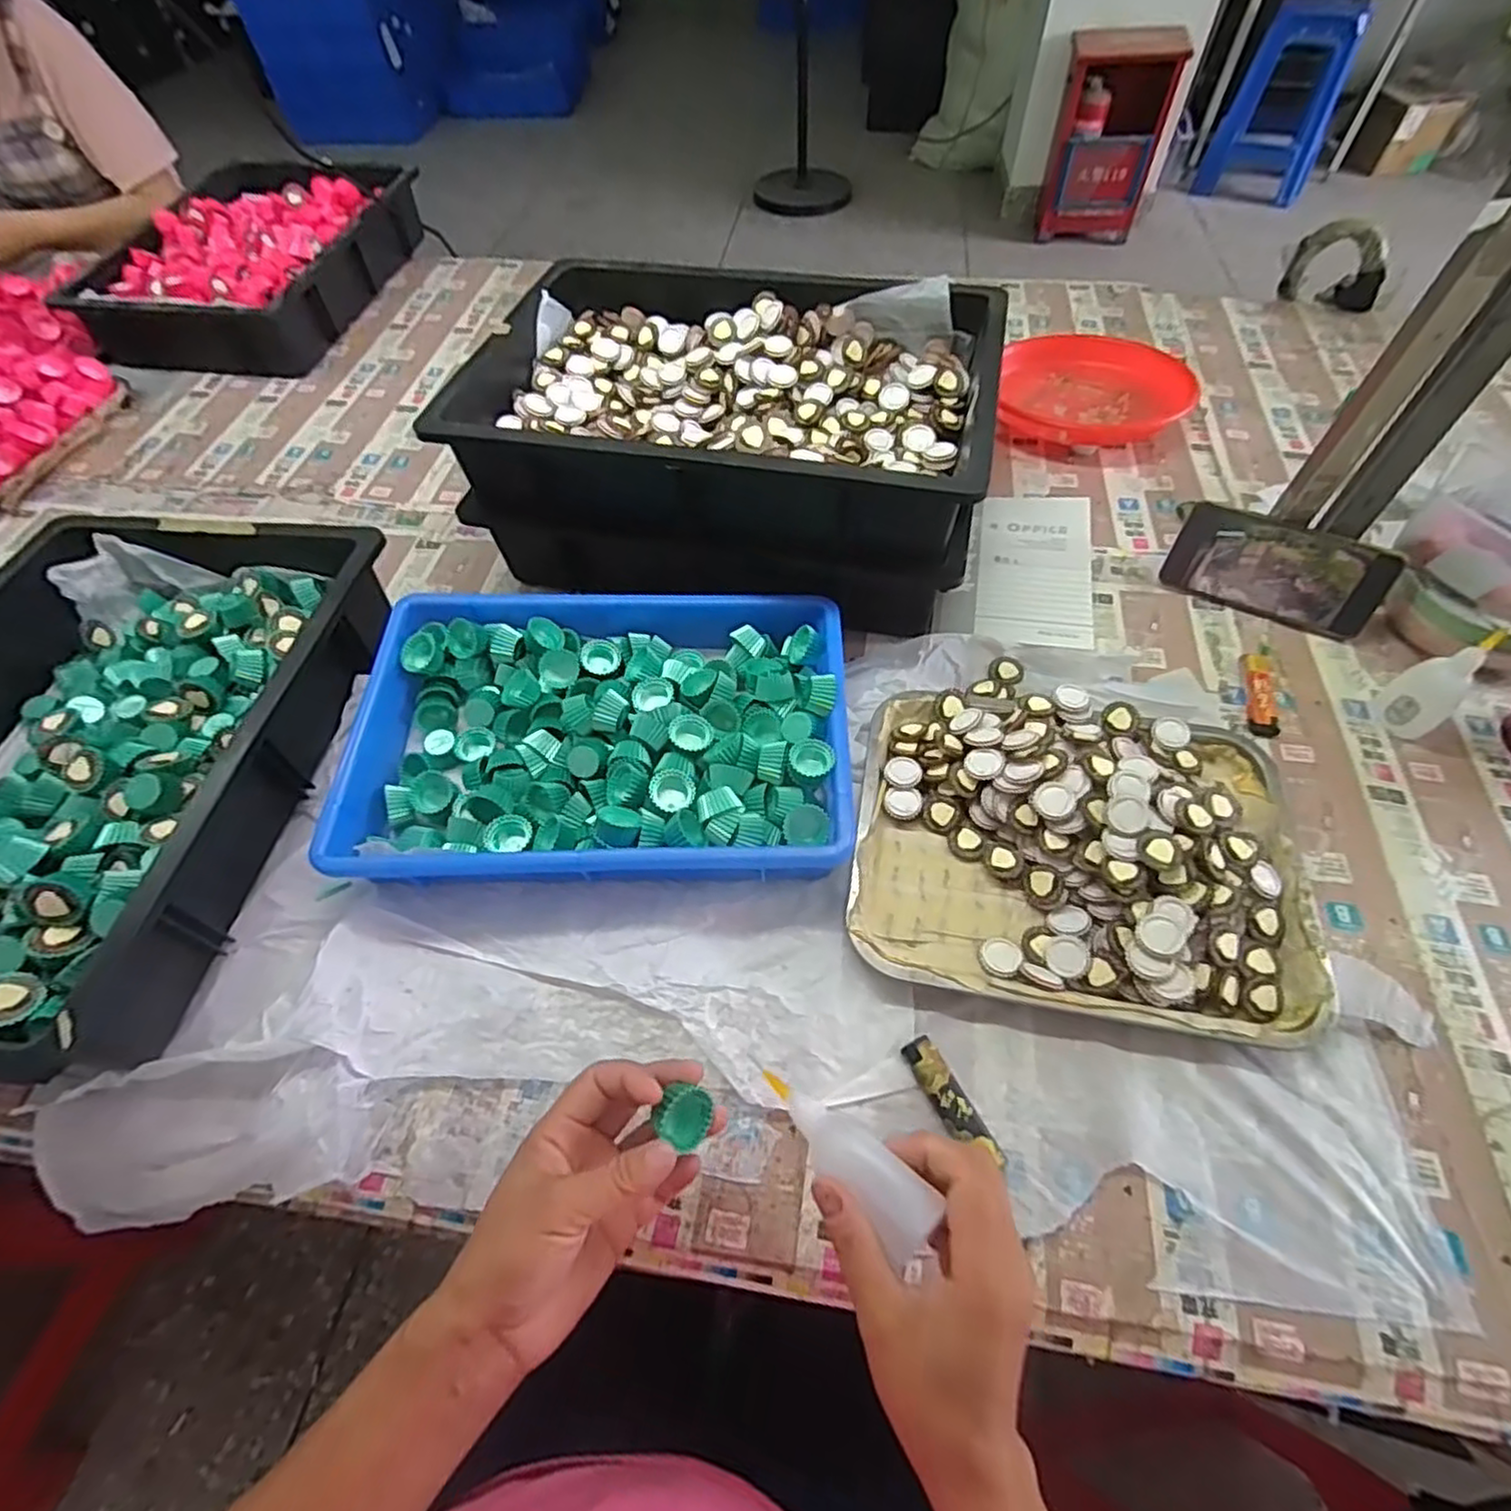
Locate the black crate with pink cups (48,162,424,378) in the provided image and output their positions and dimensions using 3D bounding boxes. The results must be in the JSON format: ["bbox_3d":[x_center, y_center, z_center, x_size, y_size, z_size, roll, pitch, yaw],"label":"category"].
[{"bbox_3d":[-0.682,-0.674,0.987,0.296,0.124,0.413,8,57,7],"label":"black crate with pink cups"}]

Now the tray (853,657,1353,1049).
[{"bbox_3d":[0.229,0.037,0.512,0.297,0.043,0.286,9,56,6],"label":"tray"}]

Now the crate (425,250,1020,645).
[{"bbox_3d":[-0.017,-0.309,0.677,0.448,0.151,0.322,13,56,9],"label":"crate"}]

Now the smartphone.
[{"bbox_3d":[0.454,-0.162,0.624,0.163,0.078,0.014,24,31,18],"label":"smartphone"}]

